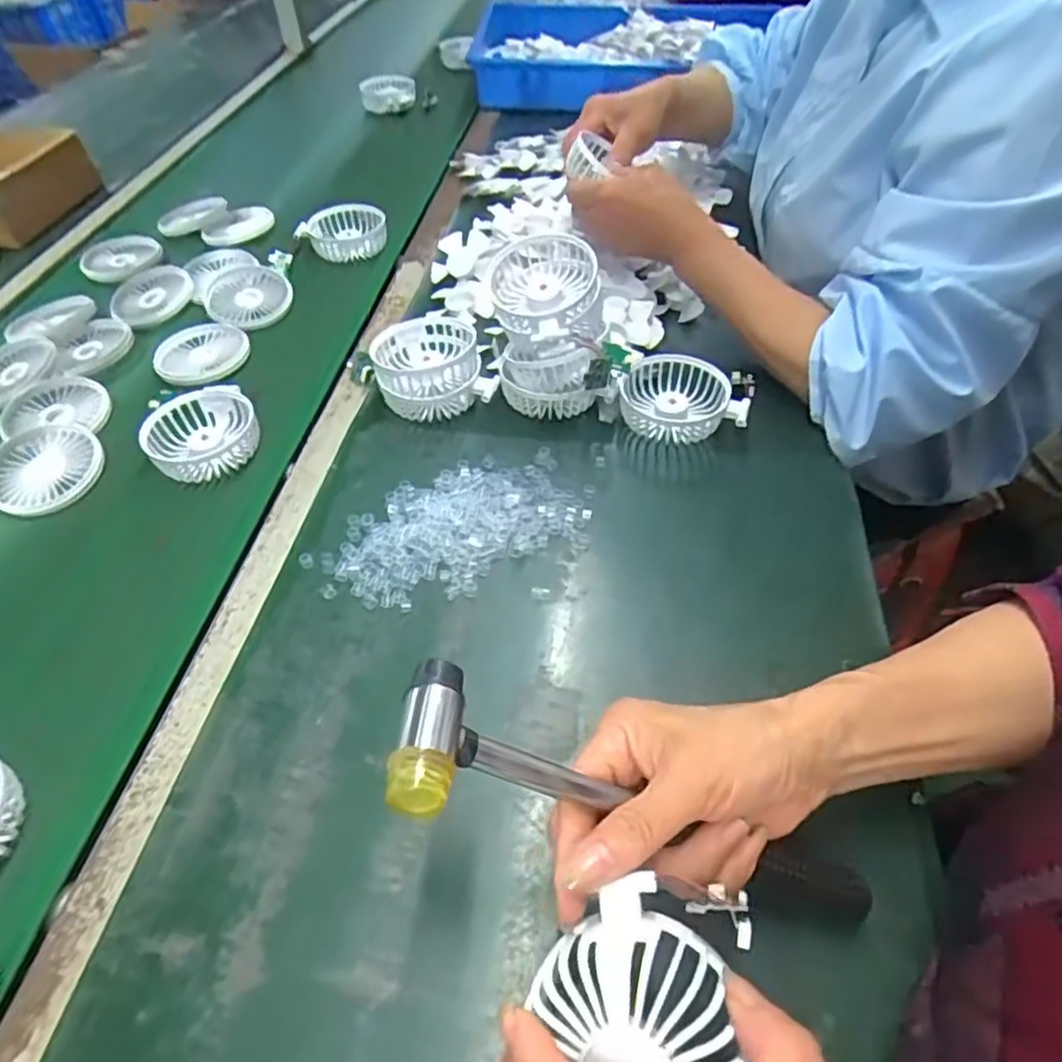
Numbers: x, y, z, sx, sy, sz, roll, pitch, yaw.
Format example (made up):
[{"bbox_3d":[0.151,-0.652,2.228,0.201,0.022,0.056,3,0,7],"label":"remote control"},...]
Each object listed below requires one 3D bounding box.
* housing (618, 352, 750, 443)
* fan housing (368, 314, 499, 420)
[{"bbox_3d":[0.130,-0.110,0.569,0.102,0.039,0.079,20,53,17],"label":"housing"},{"bbox_3d":[-0.084,-0.141,0.585,0.101,0.050,0.093,-15,51,-12],"label":"fan housing"}]

